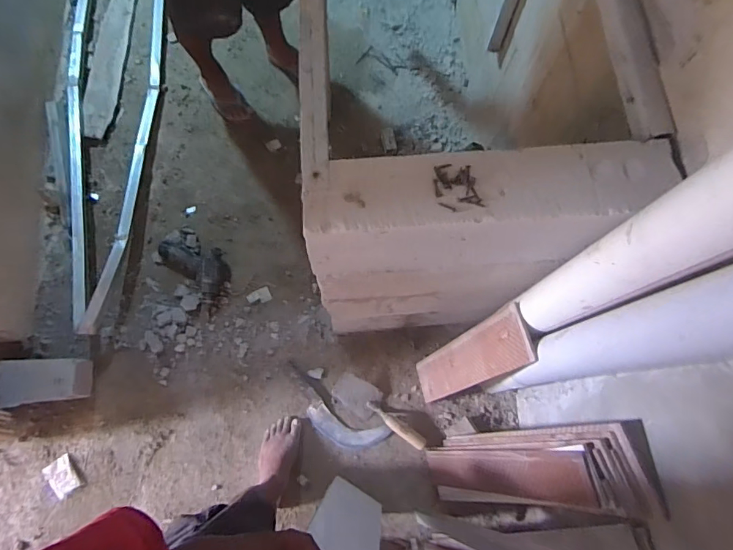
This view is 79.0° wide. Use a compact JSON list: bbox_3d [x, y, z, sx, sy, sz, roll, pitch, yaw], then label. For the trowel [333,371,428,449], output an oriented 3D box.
[{"bbox_3d":[0.042,0.377,1.242,0.292,0.036,0.096,27,75,7],"label":"trowel"}]

